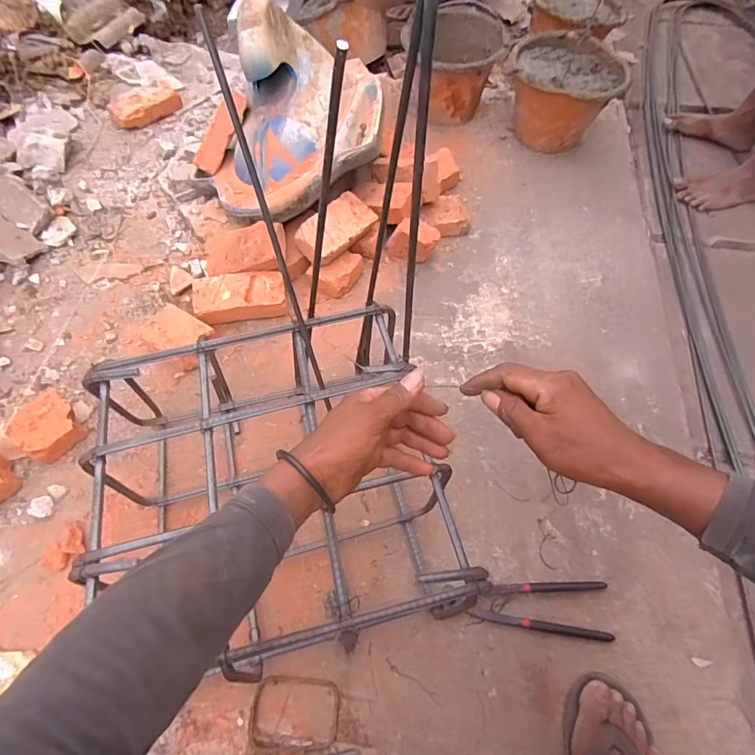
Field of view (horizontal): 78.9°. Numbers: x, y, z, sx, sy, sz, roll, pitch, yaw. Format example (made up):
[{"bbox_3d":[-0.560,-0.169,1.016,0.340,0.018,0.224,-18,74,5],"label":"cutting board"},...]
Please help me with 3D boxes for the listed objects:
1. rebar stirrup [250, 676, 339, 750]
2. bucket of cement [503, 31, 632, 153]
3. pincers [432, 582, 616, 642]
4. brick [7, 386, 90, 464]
[{"bbox_3d":[-0.099,0.406,0.555,0.104,0.008,0.072,2,60,1],"label":"rebar stirrup"},{"bbox_3d":[0.413,-0.649,1.075,0.216,0.181,0.220,0,60,0],"label":"bucket of cement"},{"bbox_3d":[0.195,0.301,0.619,0.231,0.022,0.069,6,60,3],"label":"pincers"},{"bbox_3d":[-0.500,0.077,0.699,0.098,0.050,0.083,38,66,19],"label":"brick"}]

